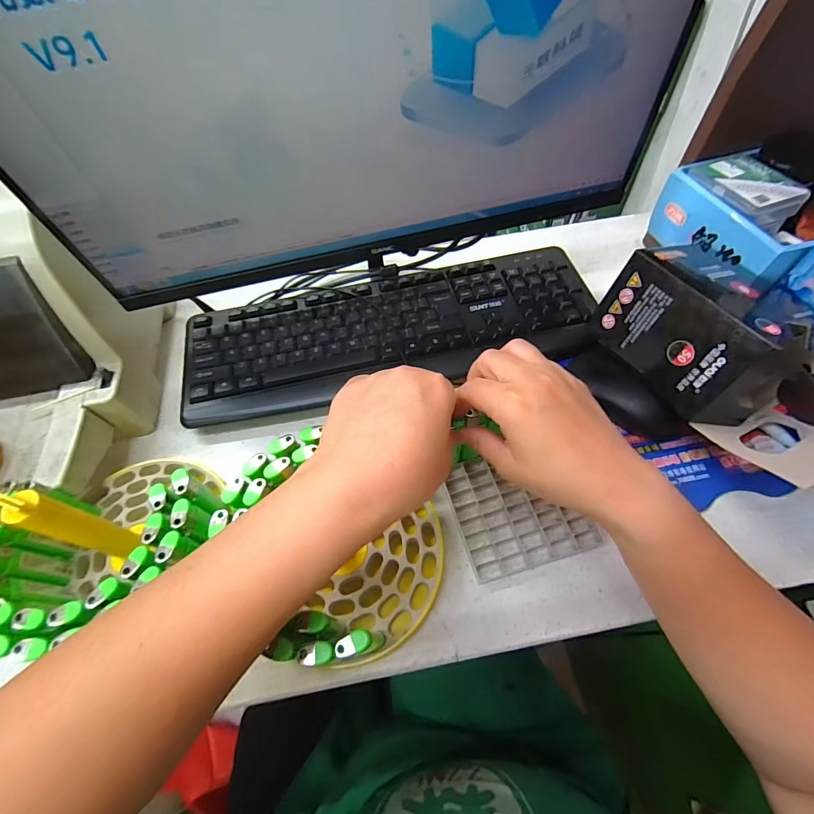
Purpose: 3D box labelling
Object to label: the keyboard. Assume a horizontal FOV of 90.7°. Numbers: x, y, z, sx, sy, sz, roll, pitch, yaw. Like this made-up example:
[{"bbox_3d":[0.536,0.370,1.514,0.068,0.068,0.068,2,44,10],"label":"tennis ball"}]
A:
[{"bbox_3d":[-0.012,-0.083,0.405,0.413,0.030,0.142,-12,65,-7],"label":"keyboard"}]

